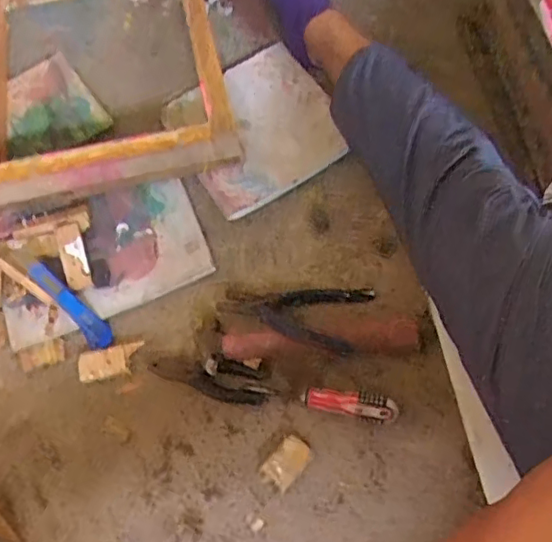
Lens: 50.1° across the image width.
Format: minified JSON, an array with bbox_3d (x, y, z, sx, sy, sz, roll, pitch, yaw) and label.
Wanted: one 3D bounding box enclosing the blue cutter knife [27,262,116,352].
[{"bbox_3d":[-0.260,0.042,0.749,0.138,0.015,0.031,46,68,-1],"label":"blue cutter knife"}]

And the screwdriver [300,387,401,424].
[{"bbox_3d":[0.085,0.152,0.682,0.112,0.020,0.027,6,61,16],"label":"screwdriver"}]

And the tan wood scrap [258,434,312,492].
[{"bbox_3d":[0.012,0.218,0.674,0.036,0.016,0.059,36,67,16],"label":"tan wood scrap"}]

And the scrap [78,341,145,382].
[{"bbox_3d":[-0.206,0.111,0.735,0.080,0.012,0.037,-13,63,-4],"label":"scrap"}]

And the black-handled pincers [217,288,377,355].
[{"bbox_3d":[0.025,0.062,0.752,0.192,0.025,0.083,1,63,3],"label":"black-handled pincers"}]

